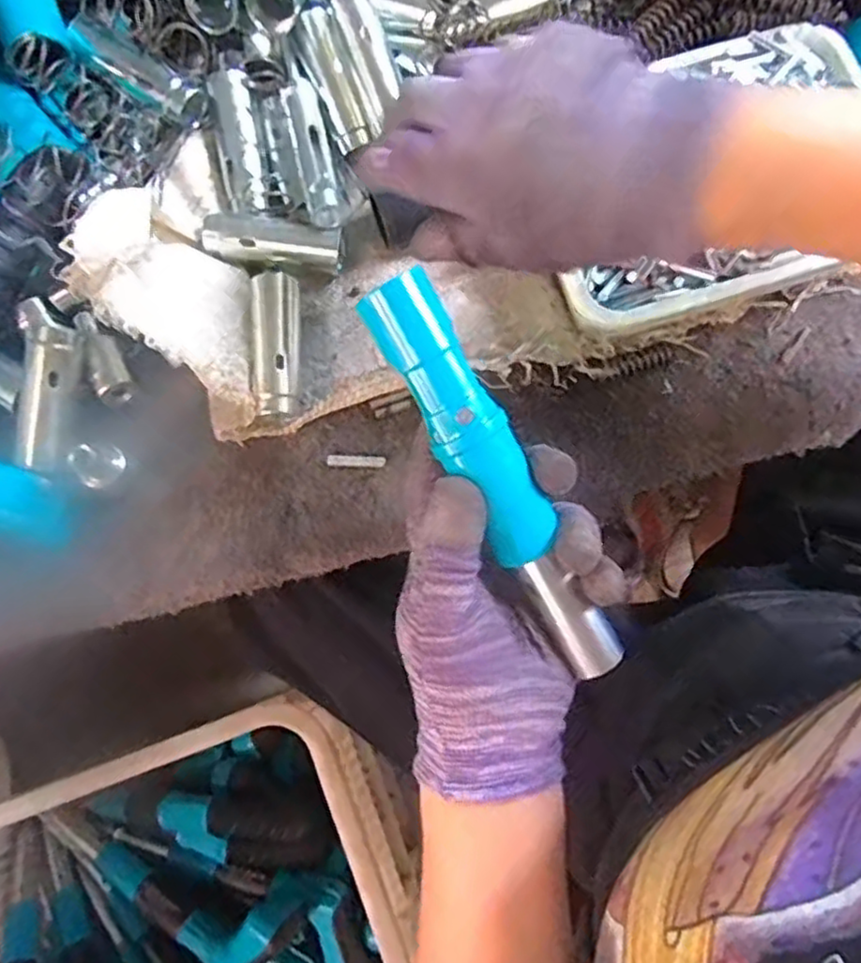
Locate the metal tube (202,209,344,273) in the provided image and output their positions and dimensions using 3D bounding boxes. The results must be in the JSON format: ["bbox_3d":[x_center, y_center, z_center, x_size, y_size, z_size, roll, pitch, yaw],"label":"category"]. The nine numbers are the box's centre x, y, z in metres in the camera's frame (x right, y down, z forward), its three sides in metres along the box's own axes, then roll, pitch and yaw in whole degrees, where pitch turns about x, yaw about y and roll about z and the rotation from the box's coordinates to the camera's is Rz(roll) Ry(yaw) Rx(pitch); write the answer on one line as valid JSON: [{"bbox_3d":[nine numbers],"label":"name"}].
[{"bbox_3d":[-0.081,-0.124,0.353,0.070,0.018,0.025,8,79,3],"label":"metal tube"}]

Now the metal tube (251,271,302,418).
[{"bbox_3d":[-0.076,-0.067,0.336,0.022,0.017,0.070,-4,79,0],"label":"metal tube"}]

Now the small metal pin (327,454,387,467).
[{"bbox_3d":[-0.037,-0.011,0.340,0.029,0.004,0.005,2,79,1],"label":"small metal pin"}]

